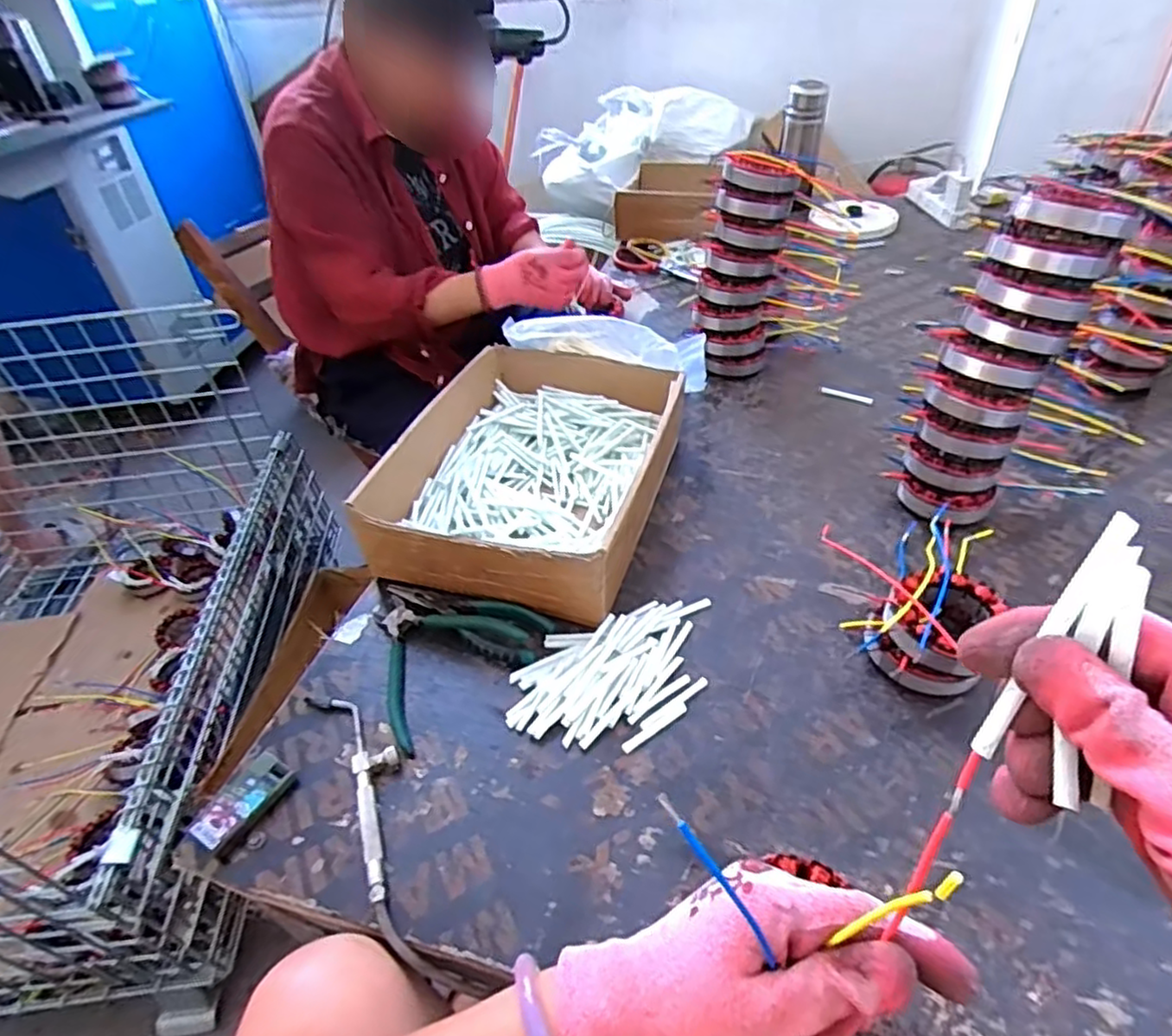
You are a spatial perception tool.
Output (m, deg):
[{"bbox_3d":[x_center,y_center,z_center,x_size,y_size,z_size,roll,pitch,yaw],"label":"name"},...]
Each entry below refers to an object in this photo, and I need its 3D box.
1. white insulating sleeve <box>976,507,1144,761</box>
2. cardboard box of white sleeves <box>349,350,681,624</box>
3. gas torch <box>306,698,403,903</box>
[{"bbox_3d":[0.144,0.039,0.206,0.008,0.086,0.004,31,20,34],"label":"white insulating sleeve"},{"bbox_3d":[-0.045,-0.057,0.691,0.245,0.086,0.336,10,44,16],"label":"cardboard box of white sleeves"},{"bbox_3d":[-0.159,0.186,0.484,0.046,0.012,0.174,-23,45,-19],"label":"gas torch"}]

